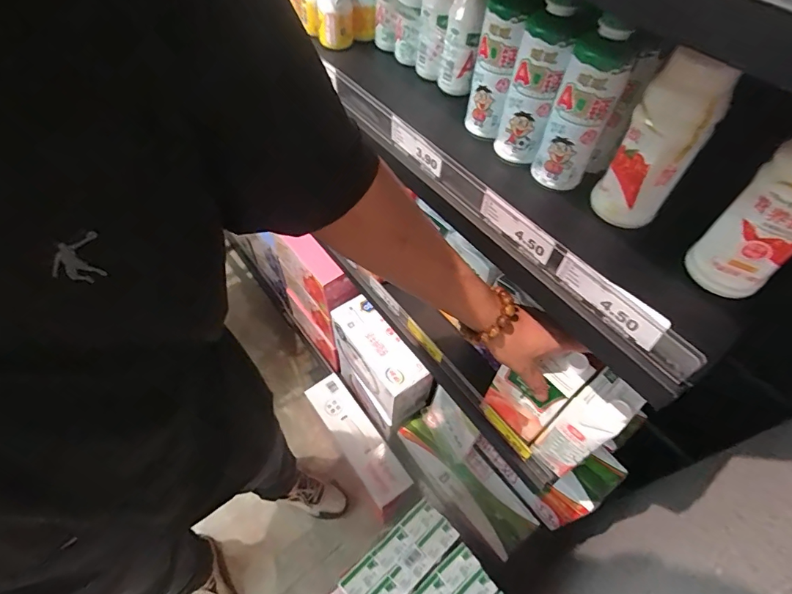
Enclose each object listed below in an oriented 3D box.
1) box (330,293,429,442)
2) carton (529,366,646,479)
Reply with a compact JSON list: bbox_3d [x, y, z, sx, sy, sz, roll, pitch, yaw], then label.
[{"bbox_3d":[-0.046,0.187,1.116,0.107,0.307,0.274,-29,60,-22],"label":"box"},{"bbox_3d":[0.245,0.176,0.578,0.061,0.195,0.062,-35,63,-25],"label":"carton"}]

